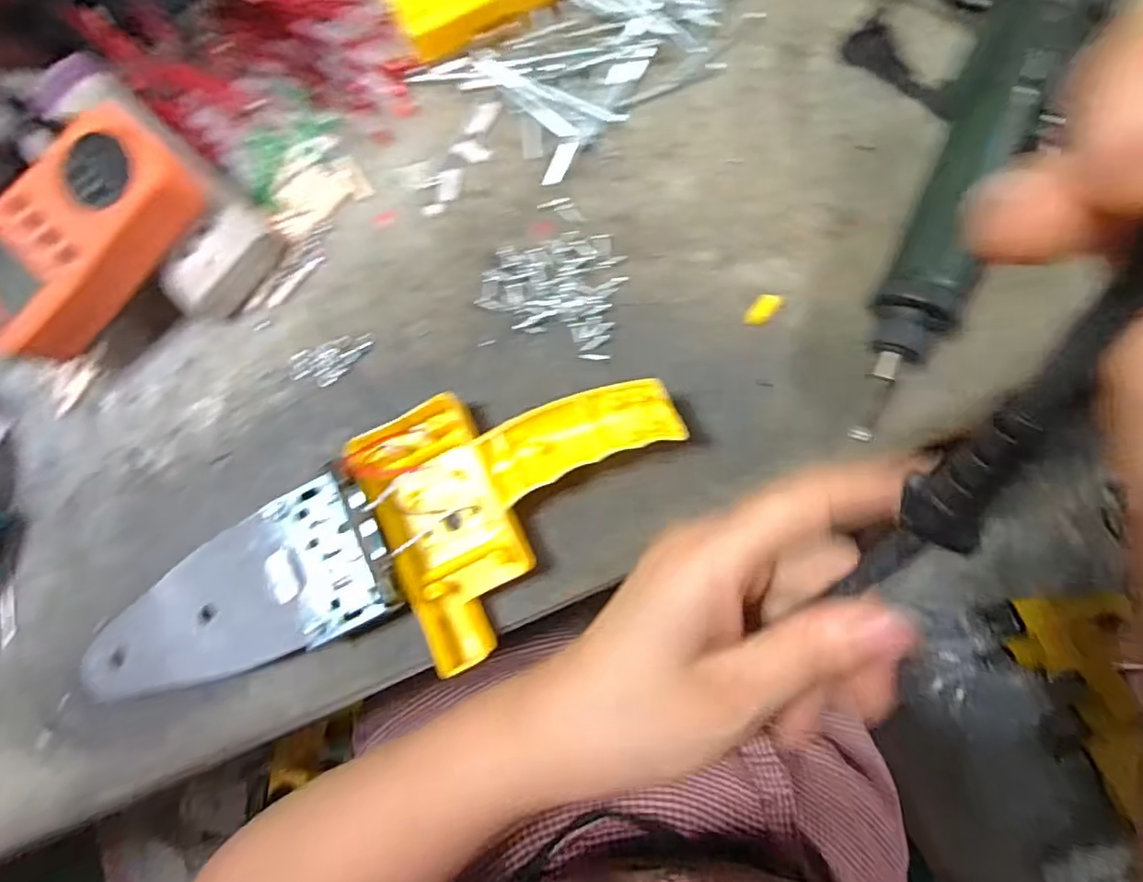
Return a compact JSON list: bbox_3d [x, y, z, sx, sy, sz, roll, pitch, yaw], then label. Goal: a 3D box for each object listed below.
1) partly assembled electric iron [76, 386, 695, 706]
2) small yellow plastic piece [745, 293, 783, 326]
[{"bbox_3d":[-0.084,0.058,0.302,0.297,0.040,0.123,-32,81,-4],"label":"partly assembled electric iron"},{"bbox_3d":[0.107,-0.074,0.336,0.013,0.004,0.022,35,83,7],"label":"small yellow plastic piece"}]

